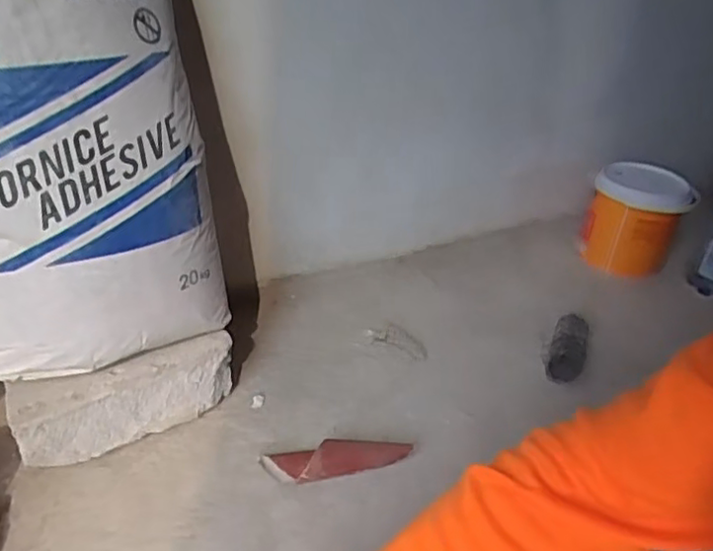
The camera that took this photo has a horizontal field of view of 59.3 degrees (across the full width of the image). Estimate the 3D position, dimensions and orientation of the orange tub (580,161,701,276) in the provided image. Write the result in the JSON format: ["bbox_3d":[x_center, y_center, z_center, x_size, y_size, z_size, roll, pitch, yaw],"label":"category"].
[{"bbox_3d":[0.522,-0.112,1.173,0.168,0.153,0.184,16,34,17],"label":"orange tub"}]

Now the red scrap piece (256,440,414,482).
[{"bbox_3d":[-0.021,0.208,0.715,0.167,0.029,0.048,-1,33,-9],"label":"red scrap piece"}]

